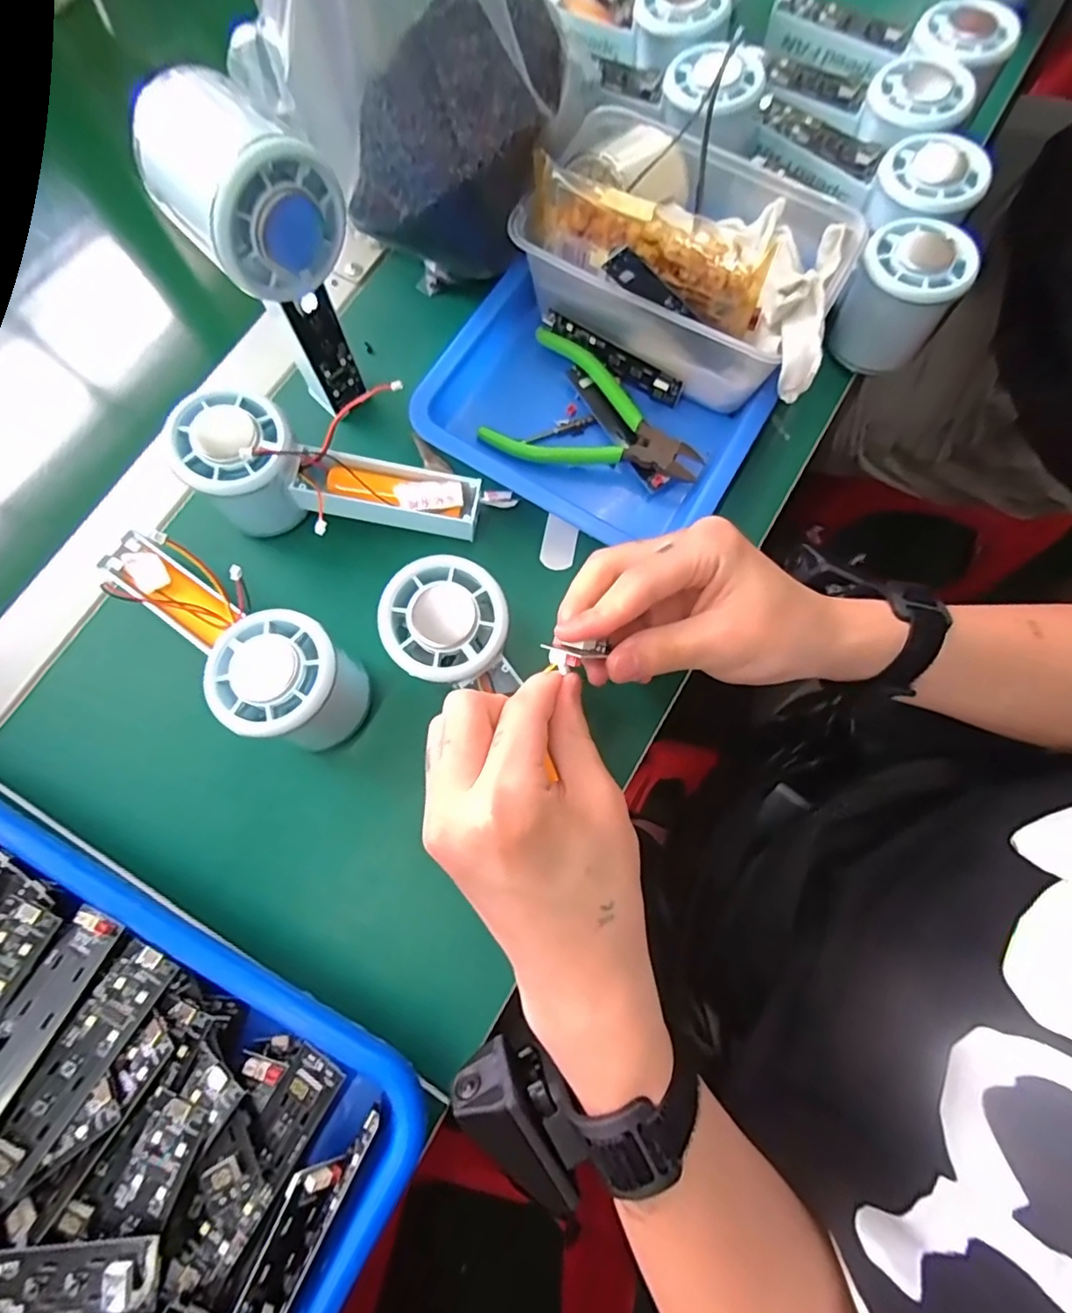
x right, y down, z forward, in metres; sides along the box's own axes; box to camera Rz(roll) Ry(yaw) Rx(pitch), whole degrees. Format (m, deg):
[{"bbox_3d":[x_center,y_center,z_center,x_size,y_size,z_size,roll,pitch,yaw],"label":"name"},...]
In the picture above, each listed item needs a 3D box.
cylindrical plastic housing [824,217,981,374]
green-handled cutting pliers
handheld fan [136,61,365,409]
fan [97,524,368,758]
[{"bbox_3d":[0.205,-0.205,0.334,0.054,0.056,0.053,0,76,1],"label":"cylindrical plastic housing"},{"bbox_3d":[0.035,-0.130,0.332,0.117,0.012,0.074,33,79,8],"label":"green-handled cutting pliers"},{"bbox_3d":[-0.119,-0.178,0.280,0.058,0.137,0.064,-41,79,-9],"label":"handheld fan"},{"bbox_3d":[-0.150,-0.014,0.286,0.156,0.051,0.053,38,79,9],"label":"fan"}]

